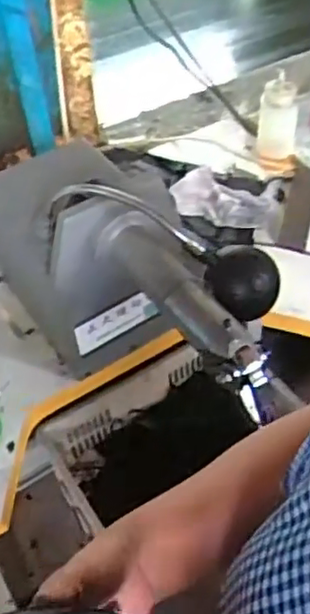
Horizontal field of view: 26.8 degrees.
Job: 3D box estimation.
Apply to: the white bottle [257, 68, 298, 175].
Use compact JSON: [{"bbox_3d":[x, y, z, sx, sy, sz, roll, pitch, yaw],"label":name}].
[{"bbox_3d":[0.227,-0.332,1.193,0.077,0.177,0.061,7,49,9],"label":"white bottle"}]

